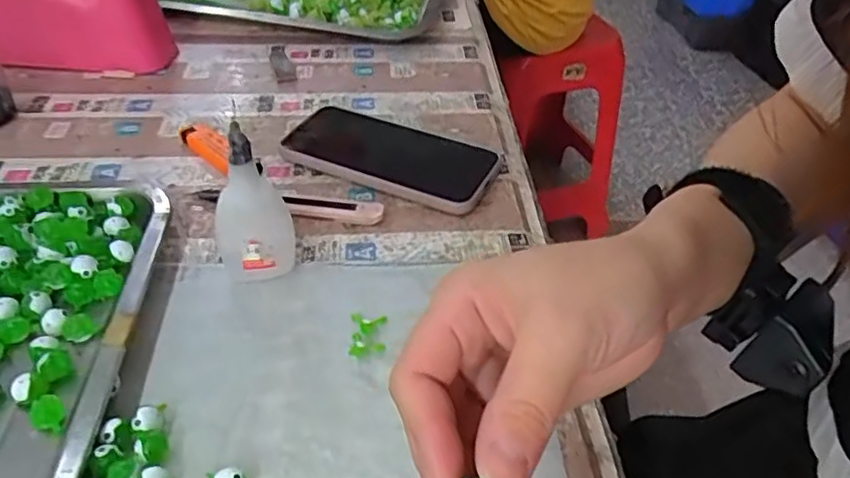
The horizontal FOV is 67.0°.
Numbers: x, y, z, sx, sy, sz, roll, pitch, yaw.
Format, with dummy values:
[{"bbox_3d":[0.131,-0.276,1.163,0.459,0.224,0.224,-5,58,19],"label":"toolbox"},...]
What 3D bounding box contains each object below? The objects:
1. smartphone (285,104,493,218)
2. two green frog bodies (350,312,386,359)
[{"bbox_3d":[-0.025,-0.064,0.492,0.157,0.015,0.080,18,43,17],"label":"smartphone"},{"bbox_3d":[-0.032,0.054,0.365,0.020,0.007,0.034,0,40,-4],"label":"two green frog bodies"}]

